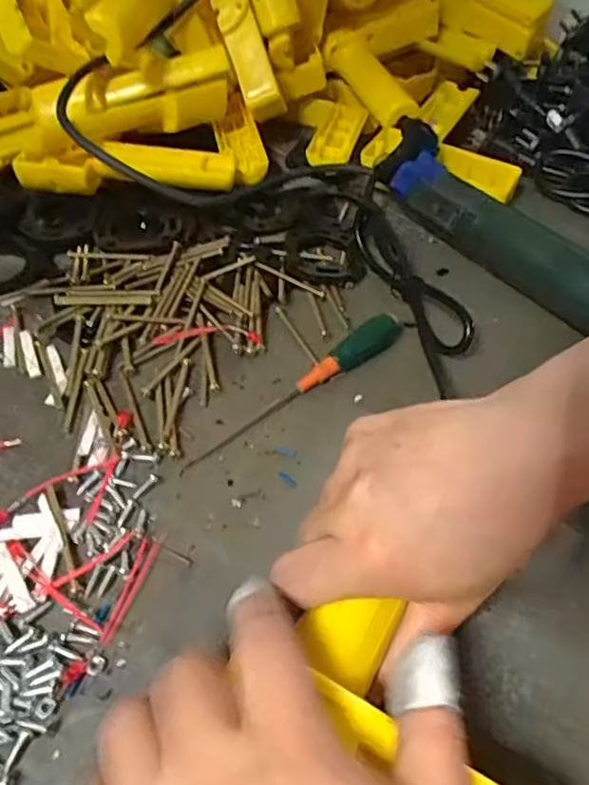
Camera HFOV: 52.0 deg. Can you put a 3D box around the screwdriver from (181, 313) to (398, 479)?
[{"bbox_3d":[0.007,-0.003,0.326,0.149,0.018,0.018,-35,60,-28],"label":"screwdriver"}]

